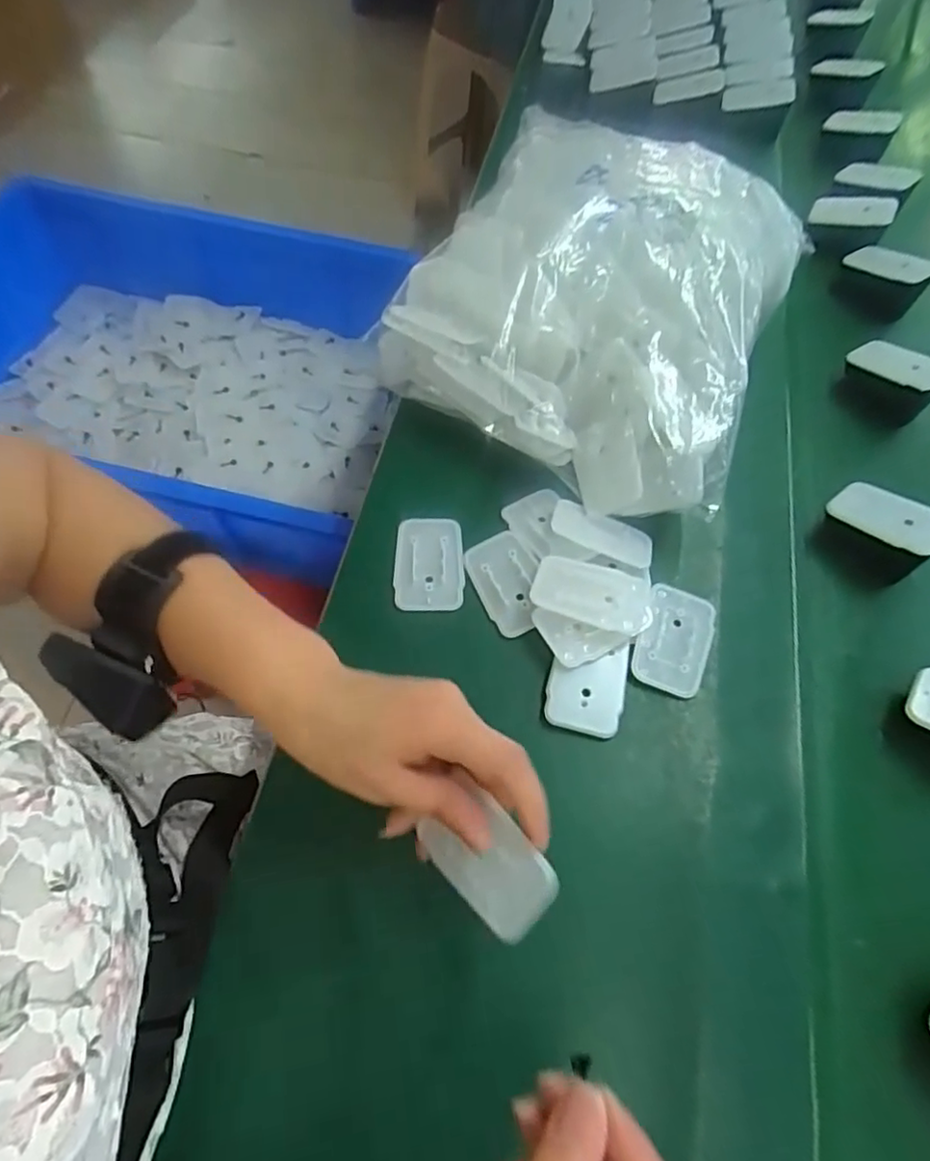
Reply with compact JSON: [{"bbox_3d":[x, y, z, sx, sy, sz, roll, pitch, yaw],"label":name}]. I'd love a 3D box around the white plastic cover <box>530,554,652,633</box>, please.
[{"bbox_3d":[0.078,0.009,0.391,0.070,0.011,0.043,15,62,4],"label":"white plastic cover"}]

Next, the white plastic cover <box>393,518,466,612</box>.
[{"bbox_3d":[-0.024,-0.012,0.422,0.045,0.005,0.068,2,62,-3],"label":"white plastic cover"}]

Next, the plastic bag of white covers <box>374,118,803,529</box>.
[{"bbox_3d":[0.098,-0.215,0.468,0.255,0.105,0.299,22,63,8],"label":"plastic bag of white covers"}]

